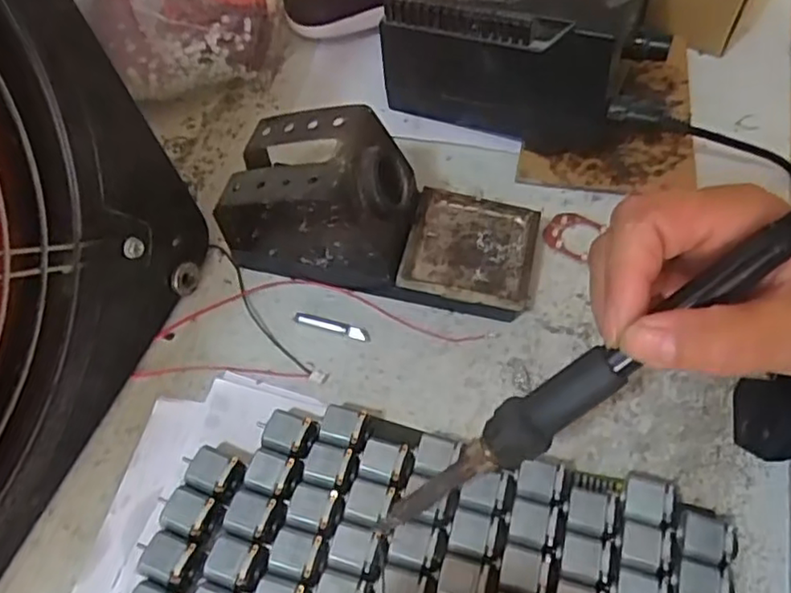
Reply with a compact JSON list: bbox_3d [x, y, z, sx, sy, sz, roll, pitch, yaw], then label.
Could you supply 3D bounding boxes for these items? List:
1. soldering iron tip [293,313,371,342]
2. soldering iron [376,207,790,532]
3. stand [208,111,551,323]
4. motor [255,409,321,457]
[{"bbox_3d":[-0.034,0.016,0.342,0.042,0.004,0.008,14,58,8],"label":"soldering iron tip"},{"bbox_3d":[0.072,0.031,0.226,0.216,0.018,0.024,-39,58,19],"label":"soldering iron"},{"bbox_3d":[-0.006,-0.047,0.342,0.164,0.073,0.068,12,58,7],"label":"stand"},{"bbox_3d":[-0.051,0.064,0.303,0.028,0.017,0.023,22,60,13],"label":"motor"}]

